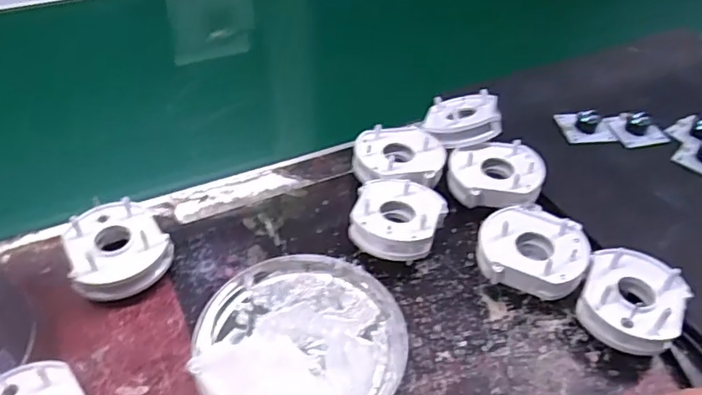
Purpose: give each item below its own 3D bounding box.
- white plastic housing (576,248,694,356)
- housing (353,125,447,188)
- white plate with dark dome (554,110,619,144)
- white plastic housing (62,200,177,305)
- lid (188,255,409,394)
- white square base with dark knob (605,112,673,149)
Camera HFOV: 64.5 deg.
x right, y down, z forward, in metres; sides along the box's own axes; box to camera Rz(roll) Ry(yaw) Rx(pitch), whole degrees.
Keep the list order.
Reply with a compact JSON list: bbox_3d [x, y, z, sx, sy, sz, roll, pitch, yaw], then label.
[{"bbox_3d":[0.181,0.069,0.363,0.060,0.035,0.058,27,50,21],"label":"white plastic housing"},{"bbox_3d":[0.038,-0.027,0.453,0.071,0.037,0.060,-3,46,-7],"label":"housing"},{"bbox_3d":[0.221,-0.069,0.513,0.050,0.021,0.040,-1,46,-5],"label":"white plate with dark dome"},{"bbox_3d":[-0.160,0.036,0.380,0.062,0.035,0.064,-28,54,-28],"label":"white plastic housing"},{"bbox_3d":[-0.031,0.087,0.346,0.126,0.023,0.125,2,46,-2],"label":"lid"},{"bbox_3d":[0.269,-0.069,0.515,0.047,0.018,0.040,-6,47,-10],"label":"white square base with dark knob"}]

